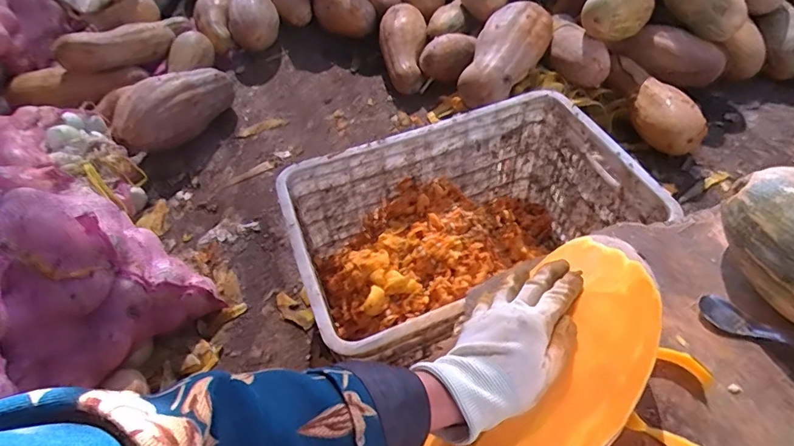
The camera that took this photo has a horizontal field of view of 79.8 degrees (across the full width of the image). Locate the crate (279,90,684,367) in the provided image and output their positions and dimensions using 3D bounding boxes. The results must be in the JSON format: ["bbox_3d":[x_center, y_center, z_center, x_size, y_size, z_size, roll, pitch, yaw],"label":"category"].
[{"bbox_3d":[0.113,0.036,0.802,0.513,0.262,0.334,-18,52,-10],"label":"crate"}]

